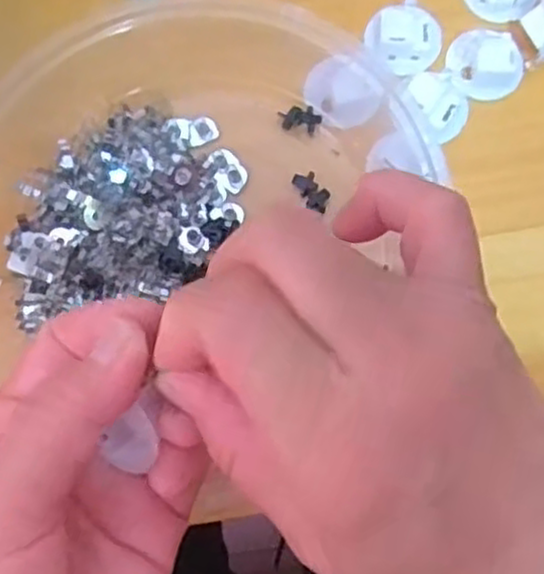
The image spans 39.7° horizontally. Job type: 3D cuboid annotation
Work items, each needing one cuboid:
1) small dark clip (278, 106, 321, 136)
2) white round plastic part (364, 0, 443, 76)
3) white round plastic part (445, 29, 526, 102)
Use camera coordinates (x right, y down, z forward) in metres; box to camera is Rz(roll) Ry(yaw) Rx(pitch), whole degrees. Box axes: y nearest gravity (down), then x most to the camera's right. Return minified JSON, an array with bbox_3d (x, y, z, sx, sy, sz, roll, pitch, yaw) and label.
[{"bbox_3d":[0.012,-0.072,0.321,0.018,0.007,0.009,15,80,4],"label":"small dark clip"},{"bbox_3d":[0.057,-0.107,0.323,0.032,0.013,0.028,-13,79,-1],"label":"white round plastic part"},{"bbox_3d":[0.091,-0.095,0.320,0.029,0.016,0.029,0,79,1],"label":"white round plastic part"}]

